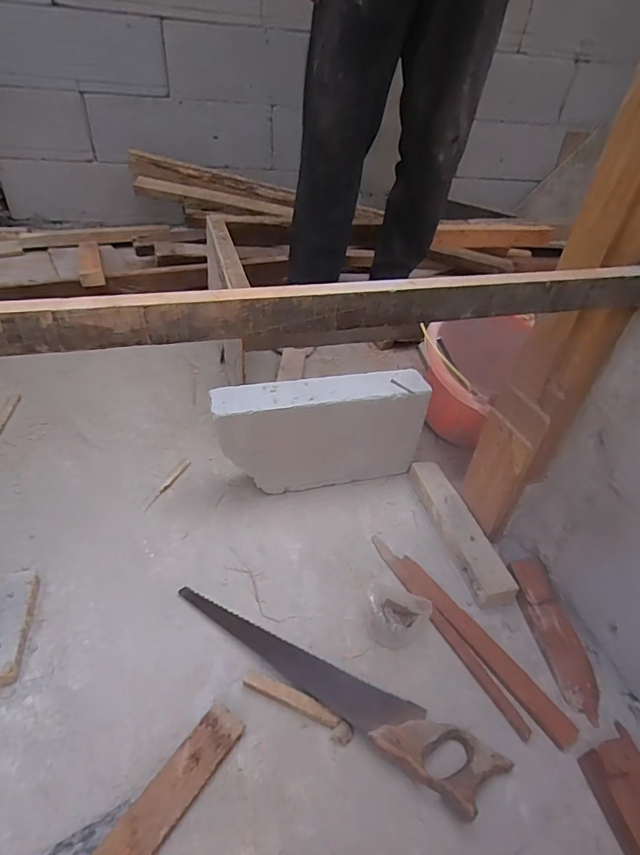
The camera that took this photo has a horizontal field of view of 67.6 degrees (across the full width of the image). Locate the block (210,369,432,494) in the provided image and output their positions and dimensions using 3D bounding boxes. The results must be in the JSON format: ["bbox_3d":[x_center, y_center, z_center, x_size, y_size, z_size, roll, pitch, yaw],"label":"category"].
[{"bbox_3d":[0.003,0.011,0.849,0.364,0.196,0.079,-8,42,-14],"label":"block"}]

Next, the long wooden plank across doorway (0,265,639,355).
[{"bbox_3d":[-0.027,-0.099,0.402,0.843,0.052,0.015,-9,42,-15],"label":"long wooden plank across doorway"}]

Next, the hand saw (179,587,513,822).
[{"bbox_3d":[0.001,0.317,0.611,0.462,0.036,0.086,24,44,21],"label":"hand saw"}]

